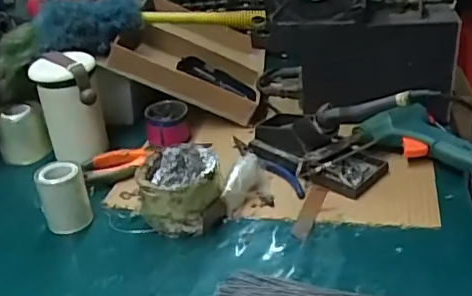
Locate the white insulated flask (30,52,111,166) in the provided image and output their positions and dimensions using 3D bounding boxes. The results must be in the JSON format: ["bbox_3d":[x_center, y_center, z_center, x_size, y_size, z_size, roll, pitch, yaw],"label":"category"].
[{"bbox_3d":[-0.205,-0.051,0.706,0.077,0.119,0.079,-14,28,-15],"label":"white insulated flask"}]

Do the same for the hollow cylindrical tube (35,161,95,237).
[{"bbox_3d":[-0.182,0.054,0.600,0.048,0.067,0.043,-14,28,-16],"label":"hollow cylindrical tube"}]

